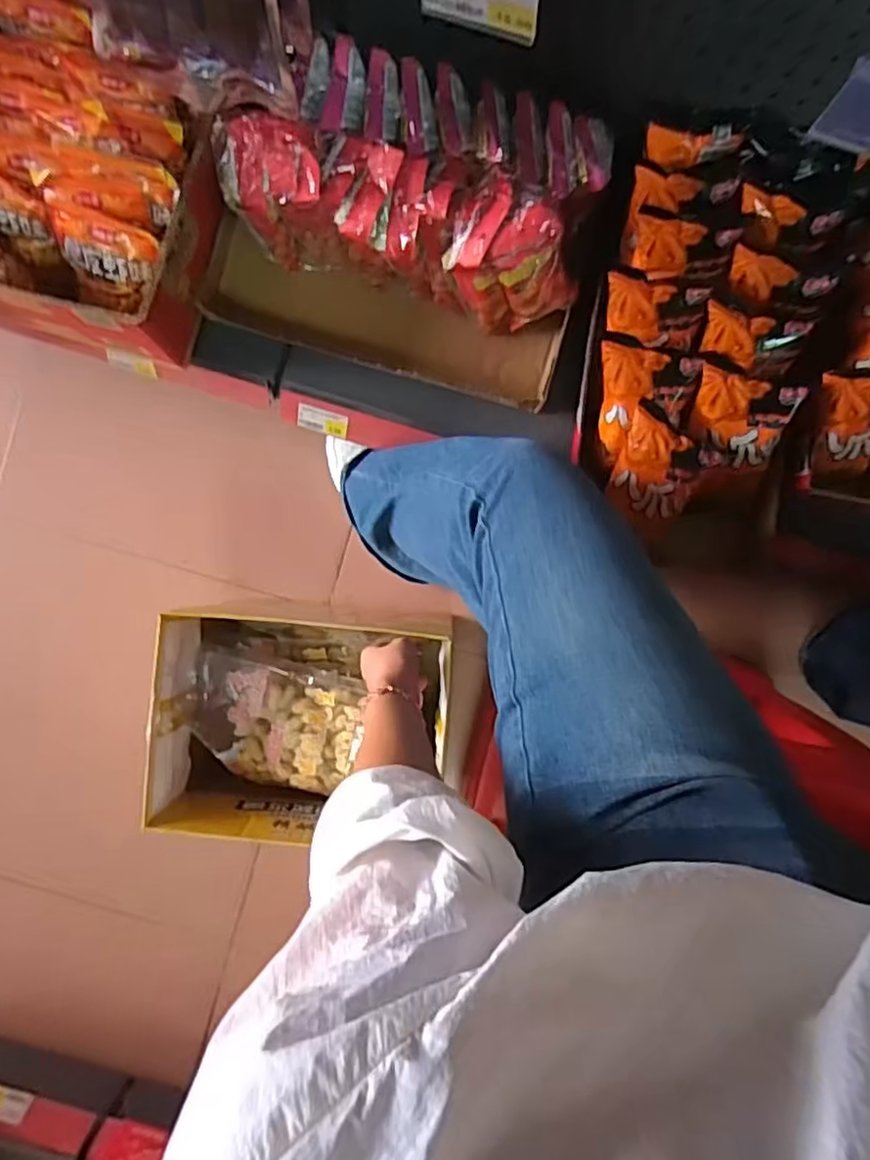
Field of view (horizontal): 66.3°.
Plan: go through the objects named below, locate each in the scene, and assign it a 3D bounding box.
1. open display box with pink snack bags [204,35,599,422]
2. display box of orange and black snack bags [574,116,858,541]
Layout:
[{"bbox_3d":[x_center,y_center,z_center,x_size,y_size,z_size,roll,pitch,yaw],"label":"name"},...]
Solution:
[{"bbox_3d":[-0.032,-0.368,0.710,0.380,0.183,0.237,18,86,0],"label":"open display box with pink snack bags"},{"bbox_3d":[0.269,-0.226,0.663,0.226,0.156,0.345,14,86,0],"label":"display box of orange and black snack bags"}]

